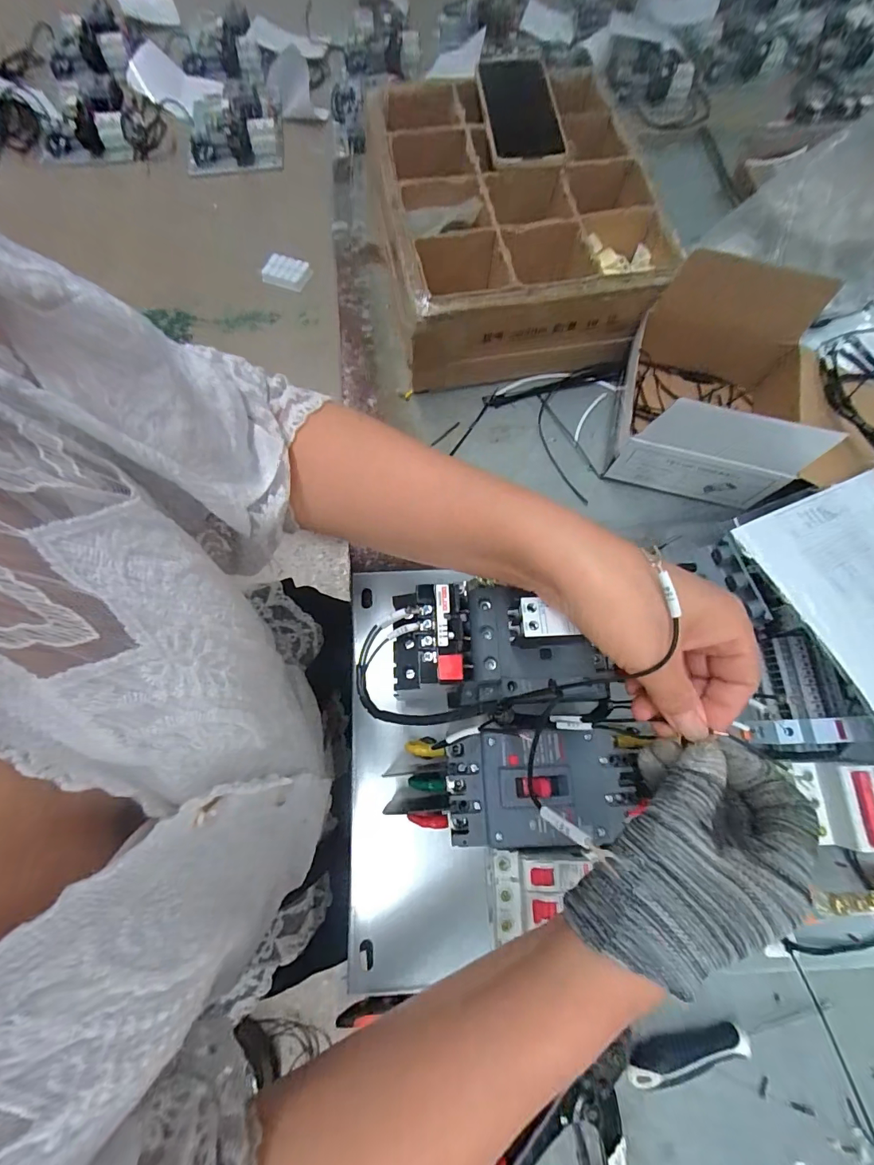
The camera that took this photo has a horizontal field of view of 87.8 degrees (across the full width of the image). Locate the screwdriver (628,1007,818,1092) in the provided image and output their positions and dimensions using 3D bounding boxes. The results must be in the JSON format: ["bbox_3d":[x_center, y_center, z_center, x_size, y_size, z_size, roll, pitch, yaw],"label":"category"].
[{"bbox_3d":[0.207,0.335,0.325,0.144,0.019,0.023,-10,75,-2],"label":"screwdriver"}]

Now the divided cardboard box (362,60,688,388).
[{"bbox_3d":[0.089,-0.390,0.502,0.287,0.101,0.310,-8,72,-3],"label":"divided cardboard box"}]

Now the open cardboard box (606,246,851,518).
[{"bbox_3d":[0.272,-0.182,0.435,0.159,0.127,0.175,16,74,4],"label":"open cardboard box"}]

